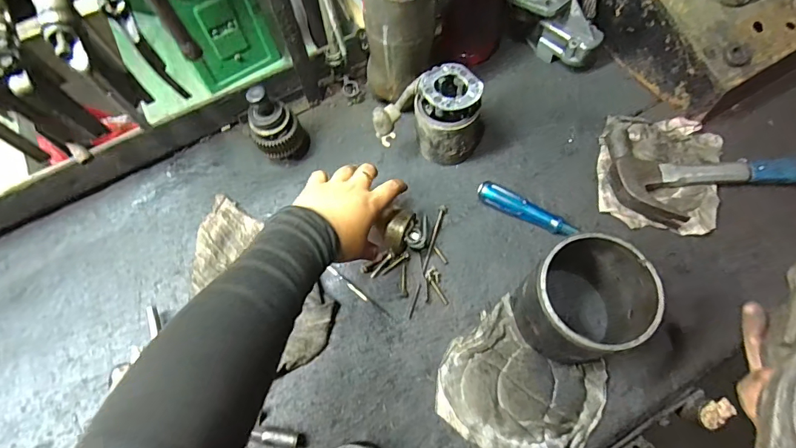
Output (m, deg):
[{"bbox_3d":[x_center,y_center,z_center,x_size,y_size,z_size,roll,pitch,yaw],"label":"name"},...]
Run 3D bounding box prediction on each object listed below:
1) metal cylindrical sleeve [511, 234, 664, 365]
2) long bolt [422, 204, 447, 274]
[{"bbox_3d":[0.184,0.082,0.434,0.105,0.118,0.104,-1,64,2],"label":"metal cylindrical sleeve"},{"bbox_3d":[0.045,0.018,0.531,0.009,0.010,0.092,16,67,9],"label":"long bolt"}]

